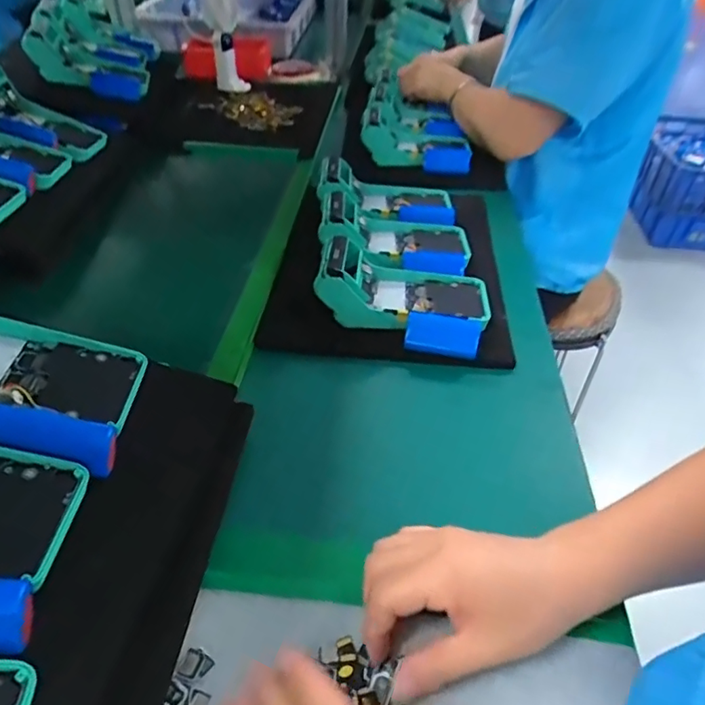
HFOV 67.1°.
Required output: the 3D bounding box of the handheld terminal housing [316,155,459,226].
[{"bbox_3d":[0.043,-0.205,0.673,0.168,0.062,0.115,0,38,0],"label":"handheld terminal housing"}]

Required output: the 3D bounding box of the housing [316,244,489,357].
[{"bbox_3d":[0.051,-0.061,0.514,0.162,0.066,0.106,7,40,8],"label":"housing"}]

